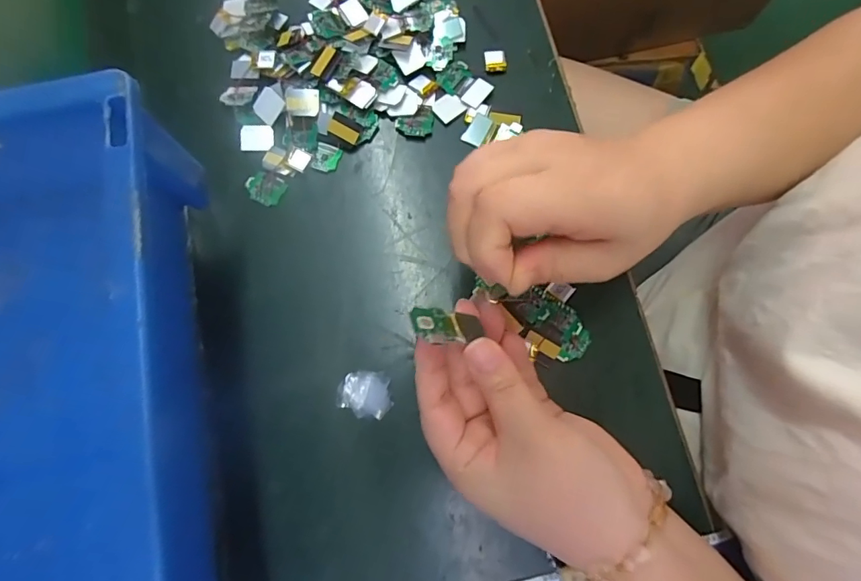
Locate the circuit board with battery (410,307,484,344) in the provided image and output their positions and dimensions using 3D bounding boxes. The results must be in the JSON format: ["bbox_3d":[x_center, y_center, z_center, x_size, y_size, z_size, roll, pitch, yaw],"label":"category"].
[{"bbox_3d":[0.008,0.017,0.222,0.033,0.004,0.020,9,41,-17],"label":"circuit board with battery"}]

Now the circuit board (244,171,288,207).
[{"bbox_3d":[-0.112,-0.070,0.316,0.027,0.004,0.021,30,80,6],"label":"circuit board"}]

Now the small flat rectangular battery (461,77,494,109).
[{"bbox_3d":[0.033,-0.138,0.328,0.015,0.004,0.022,37,80,8],"label":"small flat rectangular battery"}]

